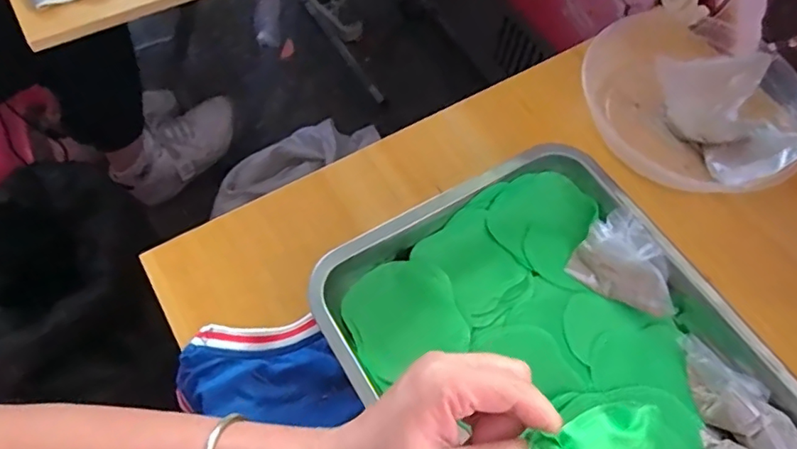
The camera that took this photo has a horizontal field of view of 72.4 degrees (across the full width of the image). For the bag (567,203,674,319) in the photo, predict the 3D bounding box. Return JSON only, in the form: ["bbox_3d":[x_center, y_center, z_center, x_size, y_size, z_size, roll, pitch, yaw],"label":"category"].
[{"bbox_3d":[0.182,0.029,0.423,0.078,0.028,0.058,33,65,14],"label":"bag"}]

